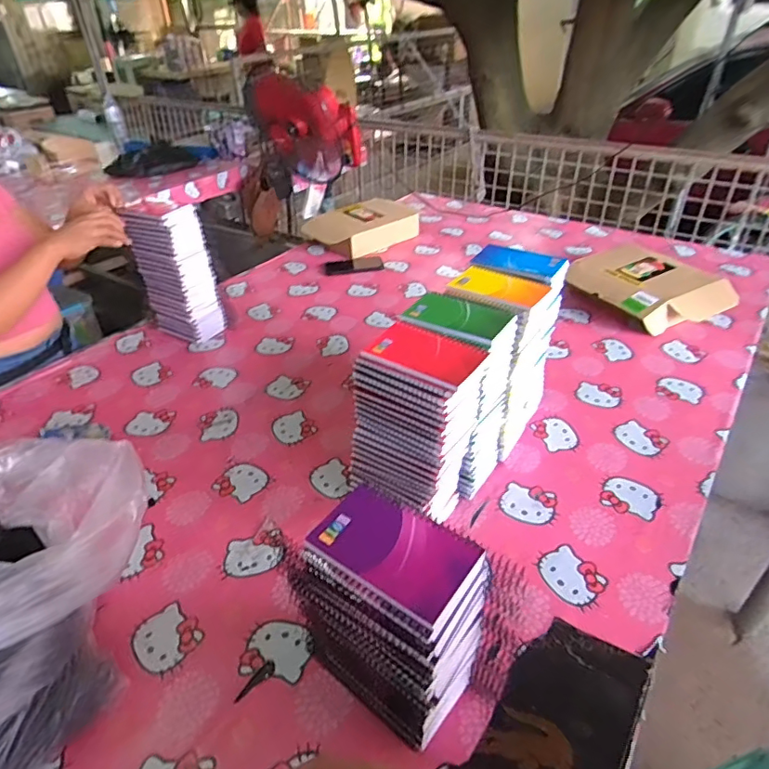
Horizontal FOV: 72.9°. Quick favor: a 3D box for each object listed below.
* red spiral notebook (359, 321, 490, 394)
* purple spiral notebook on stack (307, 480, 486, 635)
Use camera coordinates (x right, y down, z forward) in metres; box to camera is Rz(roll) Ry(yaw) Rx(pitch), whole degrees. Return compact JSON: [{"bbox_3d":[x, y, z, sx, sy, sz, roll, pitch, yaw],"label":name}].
[{"bbox_3d":[0.044,-0.037,0.604,0.130,0.010,0.082,21,44,28],"label":"red spiral notebook"},{"bbox_3d":[0.006,0.135,0.427,0.124,0.013,0.082,24,45,31],"label":"purple spiral notebook on stack"}]

